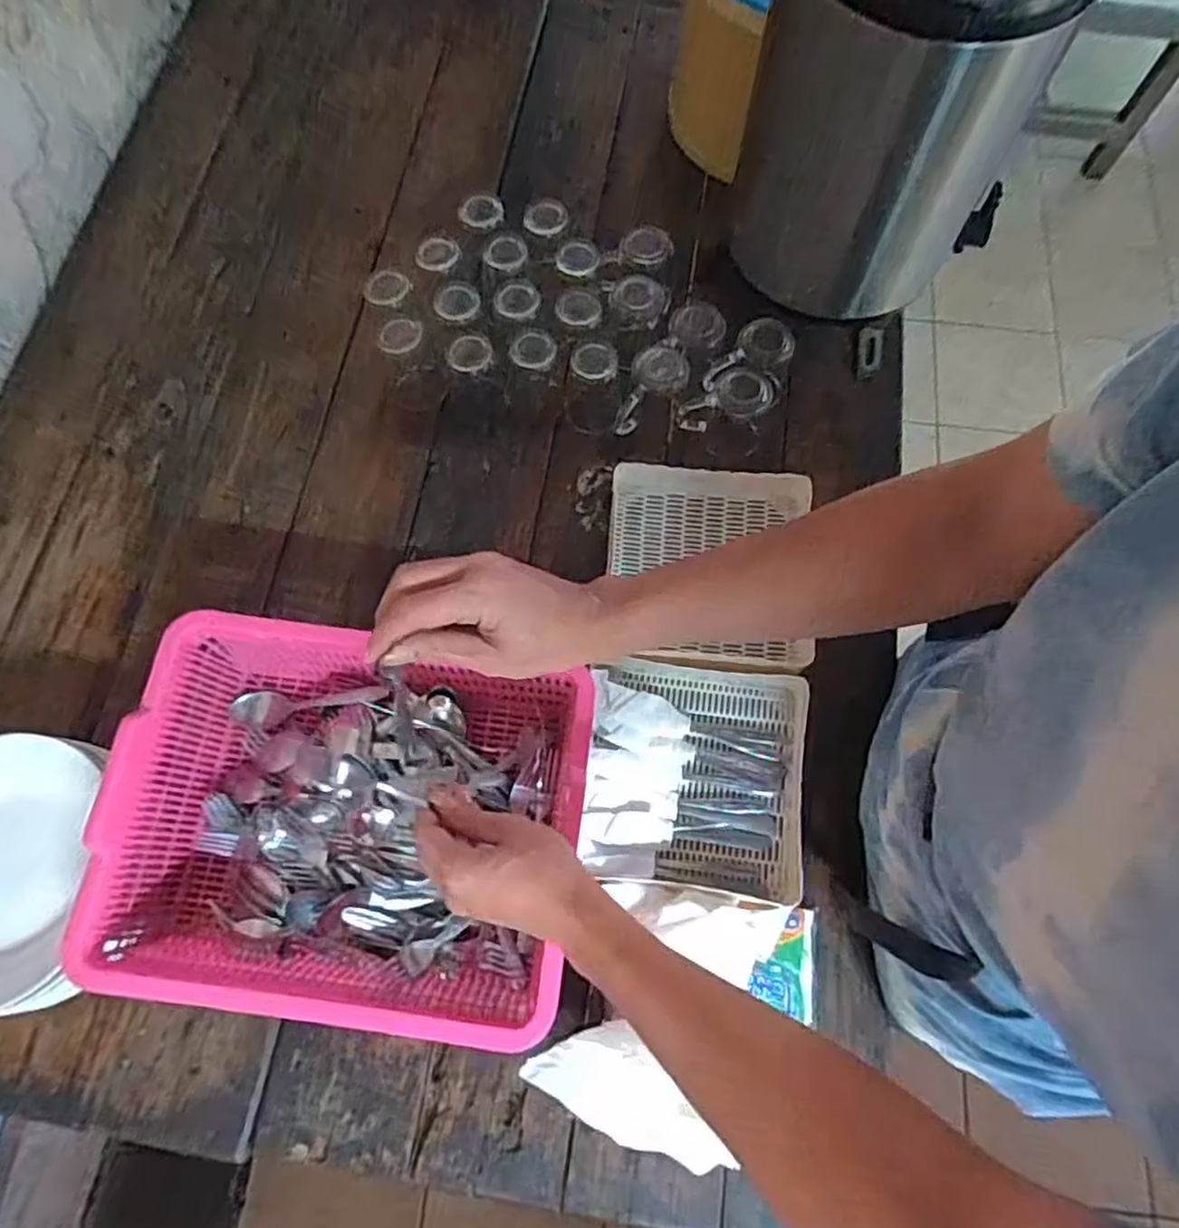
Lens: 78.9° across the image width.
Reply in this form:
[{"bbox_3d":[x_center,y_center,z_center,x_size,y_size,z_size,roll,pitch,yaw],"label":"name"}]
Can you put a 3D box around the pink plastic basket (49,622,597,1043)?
[{"bbox_3d":[-0.207,0.178,0.632,0.388,0.100,0.300,8,71,2],"label":"pink plastic basket"}]

